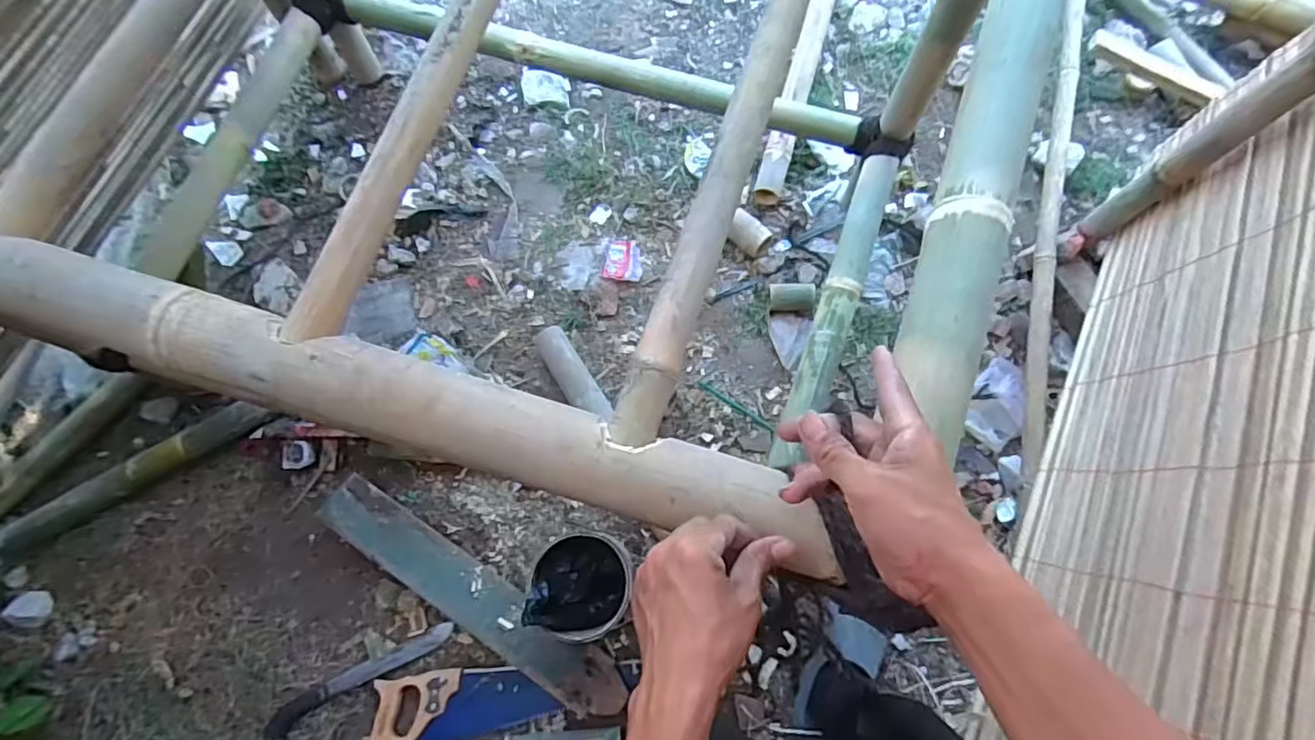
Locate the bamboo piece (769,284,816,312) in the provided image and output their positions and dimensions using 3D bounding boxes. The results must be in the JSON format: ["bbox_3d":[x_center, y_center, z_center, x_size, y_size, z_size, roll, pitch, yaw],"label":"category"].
[{"bbox_3d":[0.311,-0.169,1.408,0.101,0.040,0.060,6,75,3],"label":"bamboo piece"}]

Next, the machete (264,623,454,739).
[{"bbox_3d":[-0.606,0.621,1.226,0.401,0.033,0.074,-34,76,-7],"label":"machete"}]

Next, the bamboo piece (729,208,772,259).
[{"bbox_3d":[0.214,-0.323,1.437,0.118,0.050,0.067,42,80,12],"label":"bamboo piece"}]

